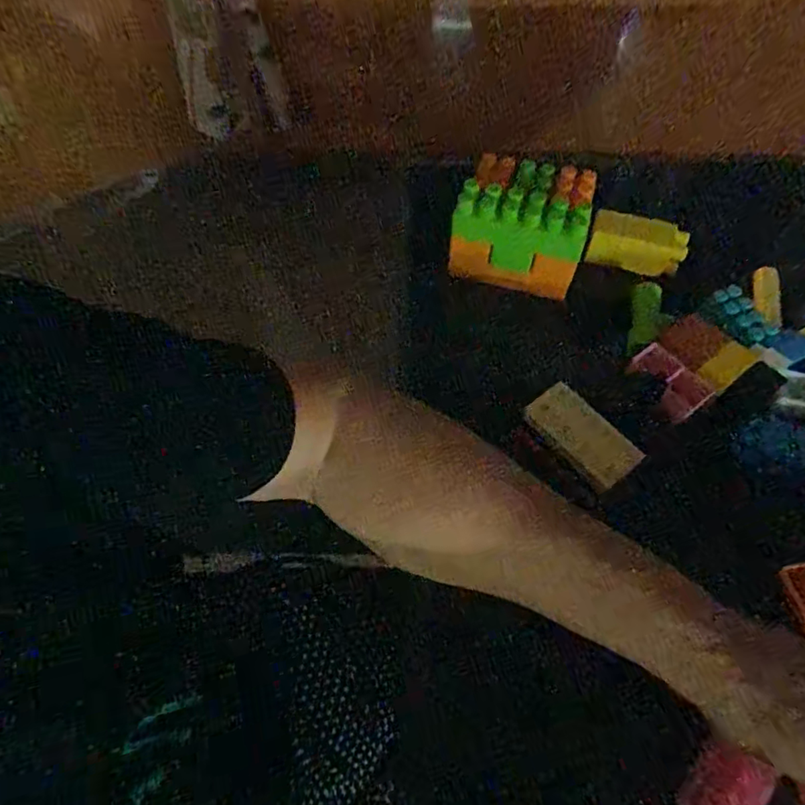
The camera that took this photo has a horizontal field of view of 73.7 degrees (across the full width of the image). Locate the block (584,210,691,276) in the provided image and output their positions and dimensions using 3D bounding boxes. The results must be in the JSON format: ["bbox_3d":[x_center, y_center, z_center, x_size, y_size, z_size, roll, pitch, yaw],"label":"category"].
[{"bbox_3d":[0.176,-0.119,0.404,0.067,0.035,0.023,13,60,8],"label":"block"}]

